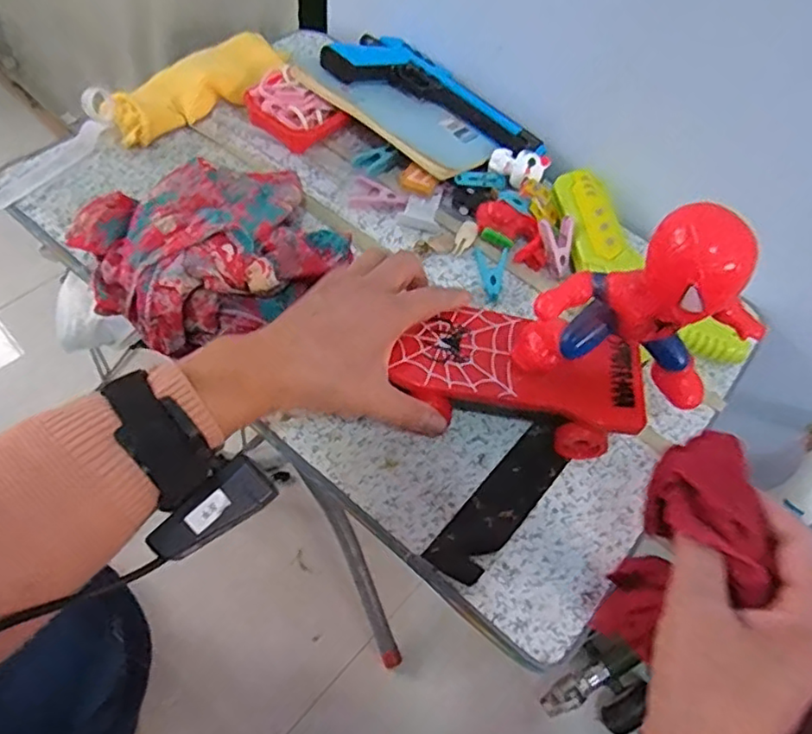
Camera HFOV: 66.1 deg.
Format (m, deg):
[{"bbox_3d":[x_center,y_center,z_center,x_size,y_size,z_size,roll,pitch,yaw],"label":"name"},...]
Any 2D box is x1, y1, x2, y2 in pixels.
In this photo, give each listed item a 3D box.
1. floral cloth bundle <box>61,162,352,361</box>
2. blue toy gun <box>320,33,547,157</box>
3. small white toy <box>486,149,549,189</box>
[{"bbox_3d":[-0.135,-0.092,0.463,0.188,0.073,0.136,-31,64,-23],"label":"floral cloth bundle"},{"bbox_3d":[0.034,-0.270,0.618,0.226,0.028,0.085,27,58,-2],"label":"blue toy gun"},{"bbox_3d":[0.106,-0.191,0.591,0.055,0.018,0.036,16,57,6],"label":"small white toy"}]

